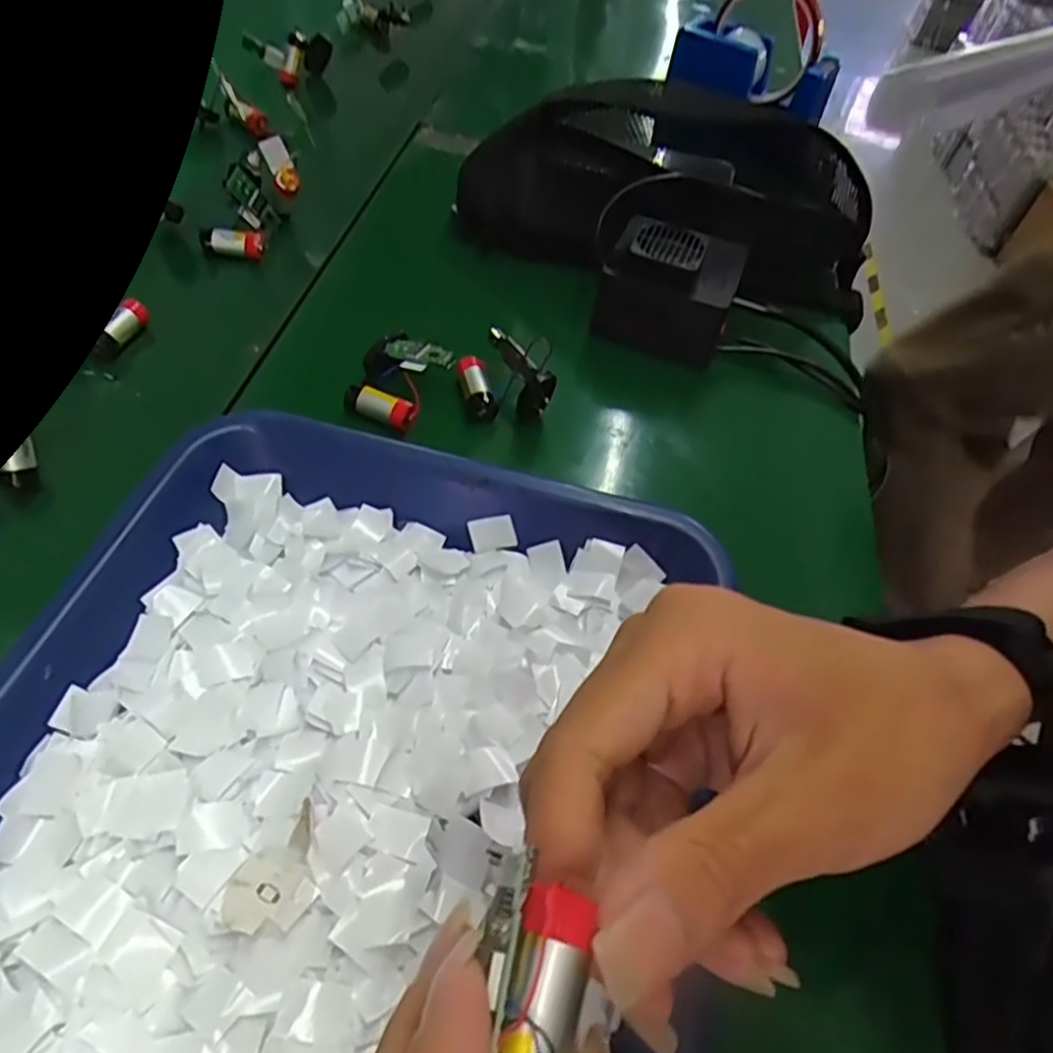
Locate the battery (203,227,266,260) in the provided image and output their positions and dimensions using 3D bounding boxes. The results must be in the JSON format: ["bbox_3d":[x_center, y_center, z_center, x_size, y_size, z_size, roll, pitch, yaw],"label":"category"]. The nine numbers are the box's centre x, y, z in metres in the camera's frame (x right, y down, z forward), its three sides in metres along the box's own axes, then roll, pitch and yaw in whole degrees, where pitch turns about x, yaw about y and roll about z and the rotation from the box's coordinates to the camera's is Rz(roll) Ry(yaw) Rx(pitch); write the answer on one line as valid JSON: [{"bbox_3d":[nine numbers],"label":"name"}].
[{"bbox_3d":[-0.185,-0.181,0.441,0.036,0.012,0.017,-3,52,-26],"label":"battery"}]

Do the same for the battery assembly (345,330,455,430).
[{"bbox_3d":[-0.071,-0.081,0.370,0.051,0.025,0.051,-37,63,-26],"label":"battery assembly"}]

